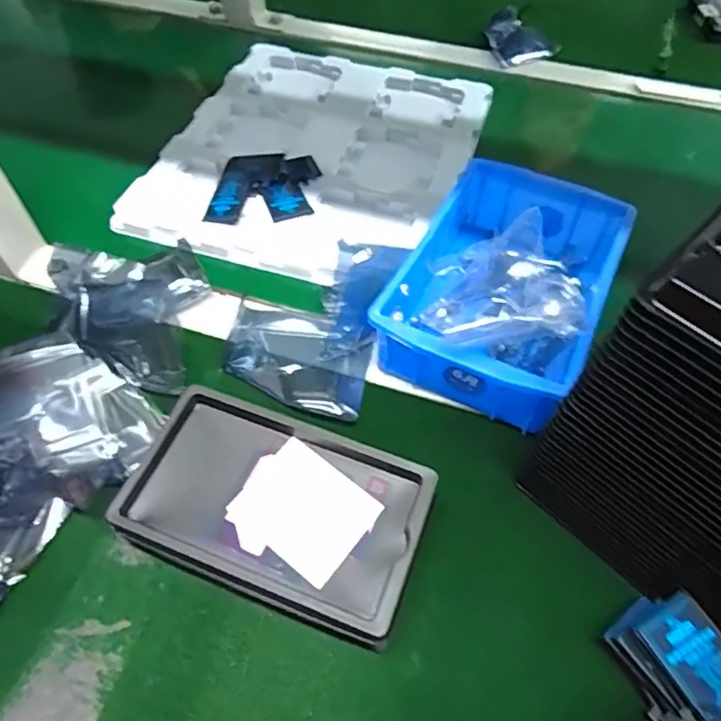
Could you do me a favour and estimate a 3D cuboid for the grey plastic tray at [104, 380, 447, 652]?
[{"bbox_3d":[-0.047,0.087,0.323,0.161,0.046,0.098,19,58,11],"label":"grey plastic tray"}]

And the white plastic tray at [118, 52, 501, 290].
[{"bbox_3d":[-0.038,-0.207,0.538,0.269,0.021,0.311,16,58,10],"label":"white plastic tray"}]

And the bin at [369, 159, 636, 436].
[{"bbox_3d":[0.103,-0.059,0.408,0.132,0.059,0.203,28,60,17],"label":"bin"}]

